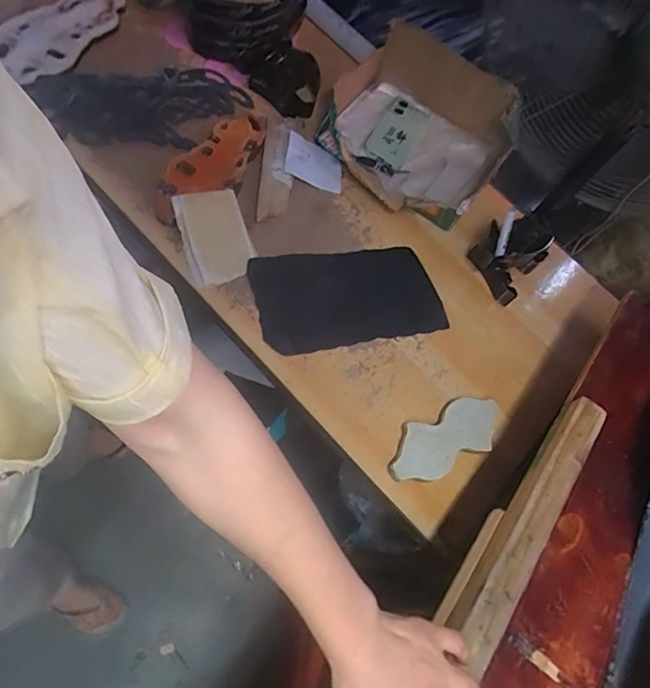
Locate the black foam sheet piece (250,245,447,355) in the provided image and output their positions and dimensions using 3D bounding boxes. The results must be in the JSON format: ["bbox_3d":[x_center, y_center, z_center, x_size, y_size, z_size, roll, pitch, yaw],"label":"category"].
[{"bbox_3d":[0.038,-0.074,0.770,0.293,0.011,0.163,-8,64,-22],"label":"black foam sheet piece"}]

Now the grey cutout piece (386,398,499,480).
[{"bbox_3d":[0.169,0.130,0.687,0.188,0.014,0.079,-21,65,-22],"label":"grey cutout piece"}]

